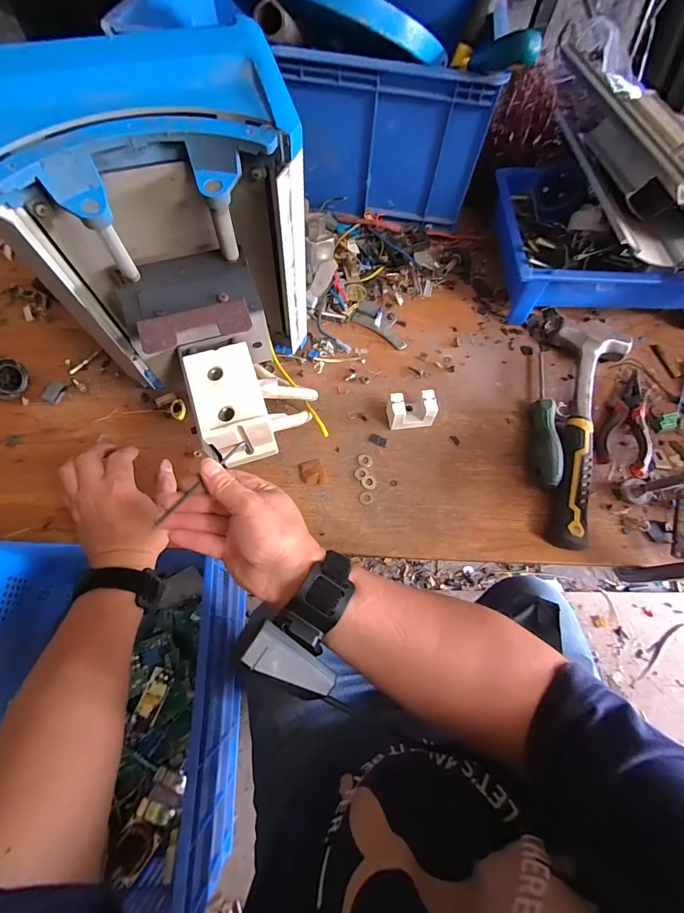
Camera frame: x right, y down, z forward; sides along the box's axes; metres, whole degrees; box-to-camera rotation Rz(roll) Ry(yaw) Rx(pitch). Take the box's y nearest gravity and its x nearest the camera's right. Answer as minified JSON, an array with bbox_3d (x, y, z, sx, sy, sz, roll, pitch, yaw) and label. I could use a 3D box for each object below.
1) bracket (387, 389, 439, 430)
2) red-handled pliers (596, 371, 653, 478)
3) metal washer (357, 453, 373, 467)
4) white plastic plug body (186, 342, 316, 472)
[{"bbox_3d":[0.083,-0.053,0.447,0.053,0.038,0.034,-8,70,-5],"label":"bracket"},{"bbox_3d":[0.356,-0.049,0.456,0.059,0.020,0.144,25,70,7],"label":"red-handled pliers"},{"bbox_3d":[0.027,0.004,0.441,0.017,0.004,0.017,1,69,-2],"label":"metal washer"},{"bbox_3d":[-0.072,-0.047,0.339,0.099,0.072,0.079,-17,71,-8],"label":"white plastic plug body"}]

